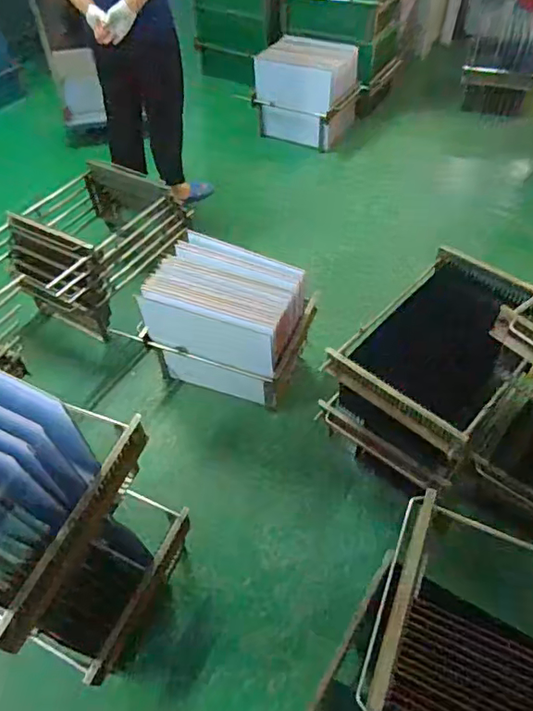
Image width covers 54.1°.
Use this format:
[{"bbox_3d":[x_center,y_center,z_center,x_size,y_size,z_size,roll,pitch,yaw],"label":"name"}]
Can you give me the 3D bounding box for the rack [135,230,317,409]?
[{"bbox_3d":[-0.129,-0.135,1.811,0.496,0.398,0.377,18,54,15],"label":"rack"}]

